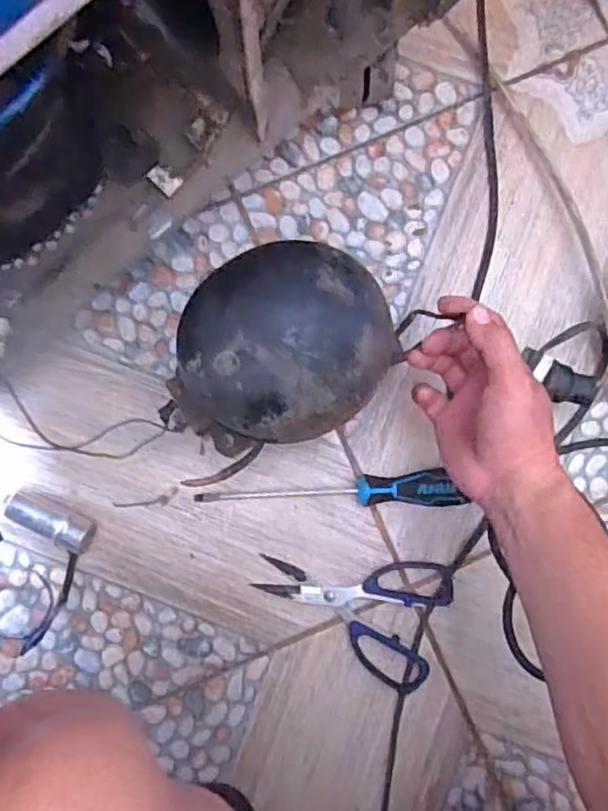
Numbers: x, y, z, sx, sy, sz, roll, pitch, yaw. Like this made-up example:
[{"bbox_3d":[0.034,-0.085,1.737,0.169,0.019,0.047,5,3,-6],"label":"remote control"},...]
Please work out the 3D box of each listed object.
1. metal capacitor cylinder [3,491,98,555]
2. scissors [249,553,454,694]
[{"bbox_3d":[-0.229,0.102,0.567,0.080,0.033,0.030,25,85,1],"label":"metal capacitor cylinder"},{"bbox_3d":[0.045,0.194,0.572,0.171,0.009,0.112,5,85,0],"label":"scissors"}]

